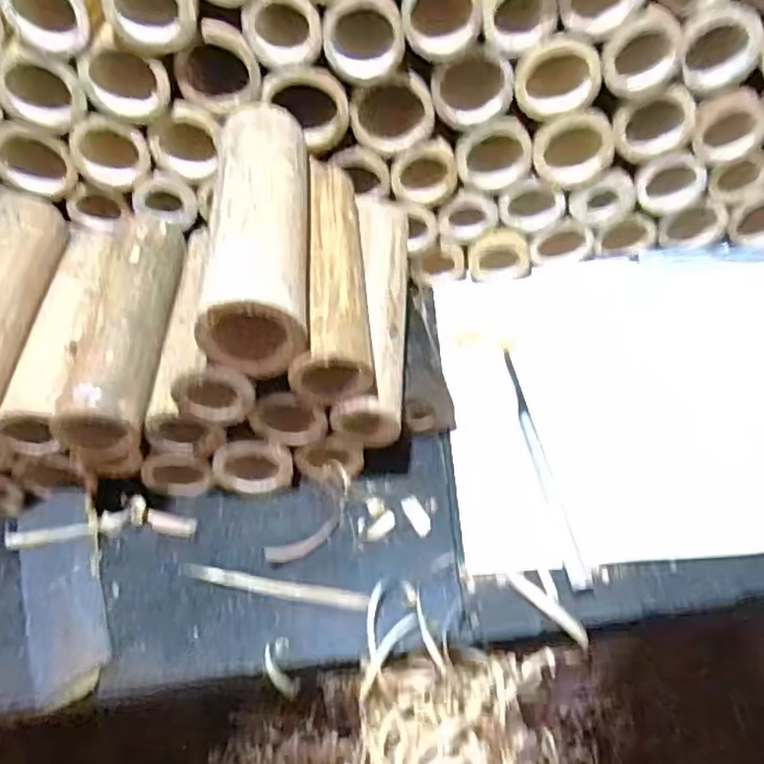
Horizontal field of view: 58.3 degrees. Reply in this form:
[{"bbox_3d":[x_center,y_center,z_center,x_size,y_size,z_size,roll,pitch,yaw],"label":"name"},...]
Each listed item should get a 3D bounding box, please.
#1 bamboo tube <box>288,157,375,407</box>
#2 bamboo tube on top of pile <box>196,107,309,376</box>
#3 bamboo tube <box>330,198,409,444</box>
[{"bbox_3d":[-0.033,-0.073,0.448,0.045,0.046,0.185,-5,53,1],"label":"bamboo tube"},{"bbox_3d":[-0.073,-0.094,0.417,0.057,0.054,0.185,-4,53,2],"label":"bamboo tube on top of pile"},{"bbox_3d":[-0.002,-0.052,0.474,0.040,0.044,0.193,2,54,6],"label":"bamboo tube"}]

